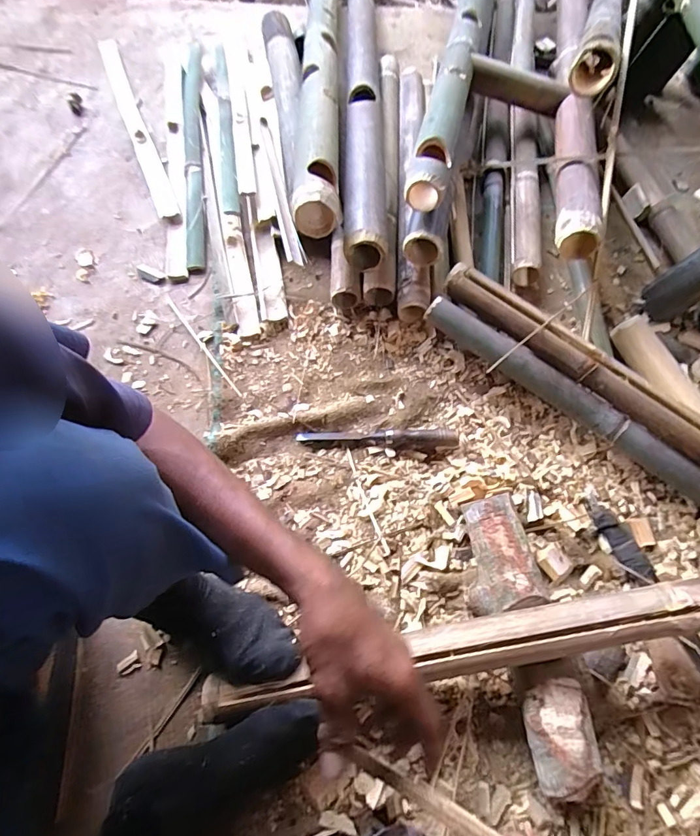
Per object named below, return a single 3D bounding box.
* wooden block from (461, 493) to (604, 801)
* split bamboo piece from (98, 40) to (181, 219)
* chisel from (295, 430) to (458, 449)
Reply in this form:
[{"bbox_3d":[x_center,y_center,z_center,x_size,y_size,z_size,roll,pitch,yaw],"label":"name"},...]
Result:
[{"bbox_3d":[0.212,0.266,0.552,0.084,0.065,0.320,-11,67,-5],"label":"wooden block"},{"bbox_3d":[-0.471,-0.647,0.967,0.042,0.033,0.635,-22,68,-9],"label":"split bamboo piece"},{"bbox_3d":[0.040,0.029,0.682,0.244,0.020,0.026,2,67,1],"label":"chisel"}]

